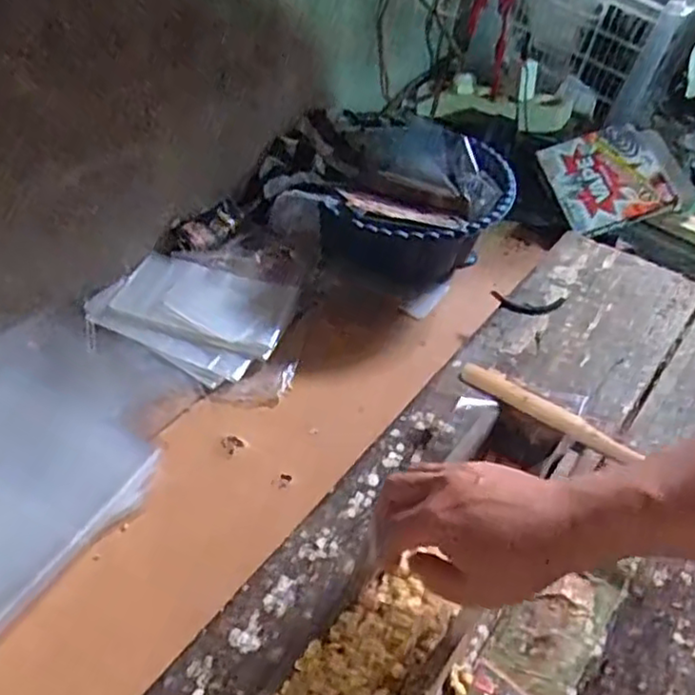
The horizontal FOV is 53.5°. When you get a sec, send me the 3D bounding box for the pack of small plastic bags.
[{"bbox_3d":[-0.160,-0.048,0.757,0.191,0.016,0.161,27,52,16],"label":"pack of small plastic bags"}]

